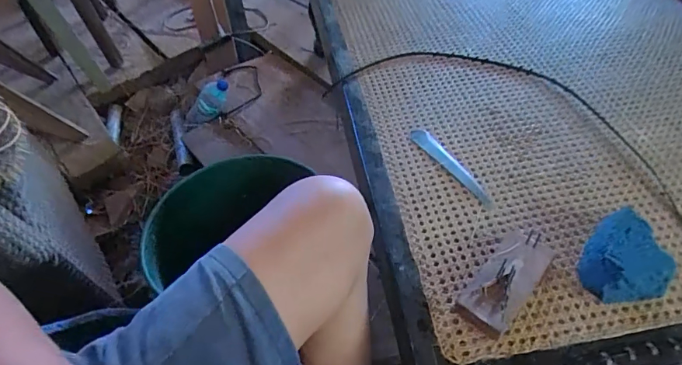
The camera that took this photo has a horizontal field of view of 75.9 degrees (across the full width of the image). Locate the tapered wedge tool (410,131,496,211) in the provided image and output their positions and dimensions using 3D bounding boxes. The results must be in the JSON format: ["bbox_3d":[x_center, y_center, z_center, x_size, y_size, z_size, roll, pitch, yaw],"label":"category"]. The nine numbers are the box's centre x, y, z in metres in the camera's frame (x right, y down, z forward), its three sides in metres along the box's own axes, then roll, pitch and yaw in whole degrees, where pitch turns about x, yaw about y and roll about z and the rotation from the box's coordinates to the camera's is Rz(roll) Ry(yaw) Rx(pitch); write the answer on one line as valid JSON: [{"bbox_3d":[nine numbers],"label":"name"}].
[{"bbox_3d":[0.163,-0.025,0.653,0.030,0.005,0.184,-25,52,-16],"label":"tapered wedge tool"}]

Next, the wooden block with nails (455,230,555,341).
[{"bbox_3d":[0.194,0.106,0.505,0.059,0.041,0.137,33,59,28],"label":"wooden block with nails"}]

